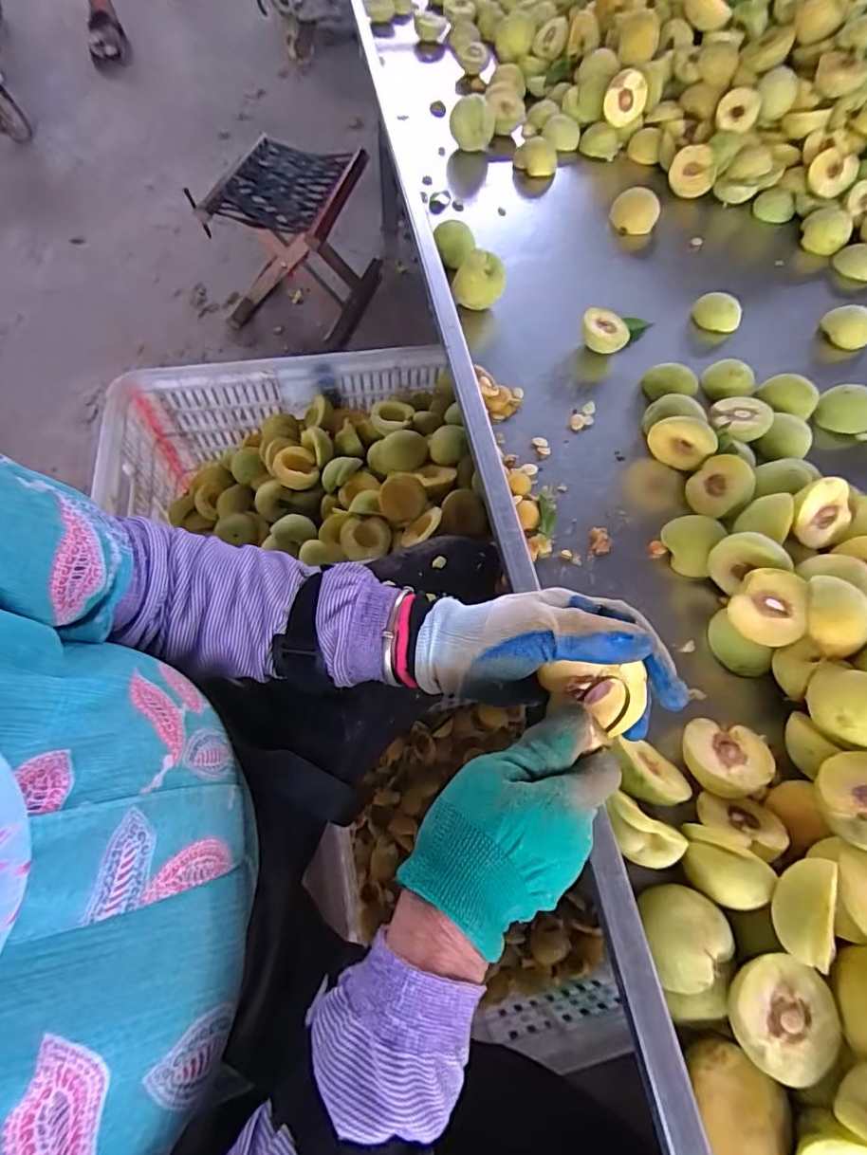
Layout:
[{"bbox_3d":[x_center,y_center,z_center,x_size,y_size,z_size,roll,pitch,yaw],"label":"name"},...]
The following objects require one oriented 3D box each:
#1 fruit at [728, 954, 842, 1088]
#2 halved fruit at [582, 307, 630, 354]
[{"bbox_3d":[0.203,0.256,0.318,0.059,0.026,0.058,1,63,-1],"label":"fruit"},{"bbox_3d":[0.188,-0.270,0.597,0.052,0.029,0.037,30,67,13],"label":"halved fruit"}]

